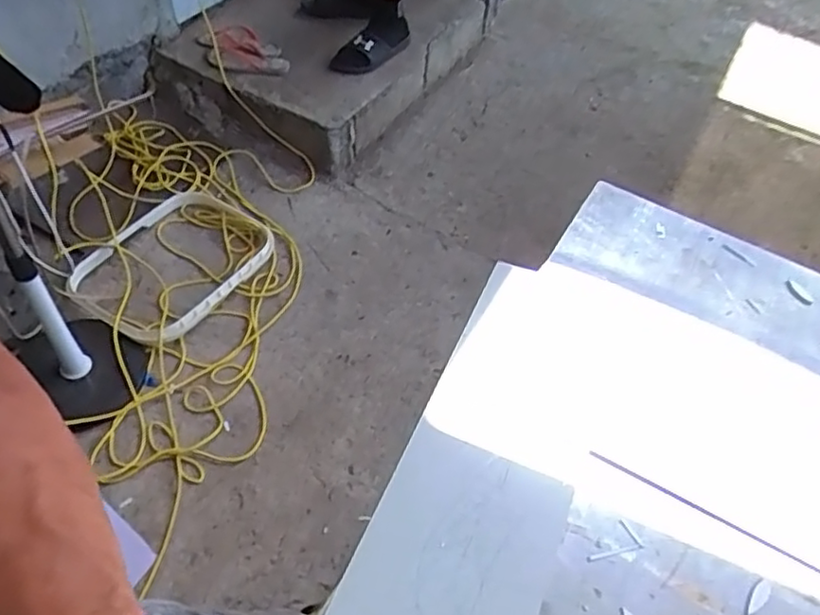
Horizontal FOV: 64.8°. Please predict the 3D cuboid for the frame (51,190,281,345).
[{"bbox_3d":[-0.565,-0.117,1.557,0.354,0.046,0.452,23,53,14],"label":"frame"}]

